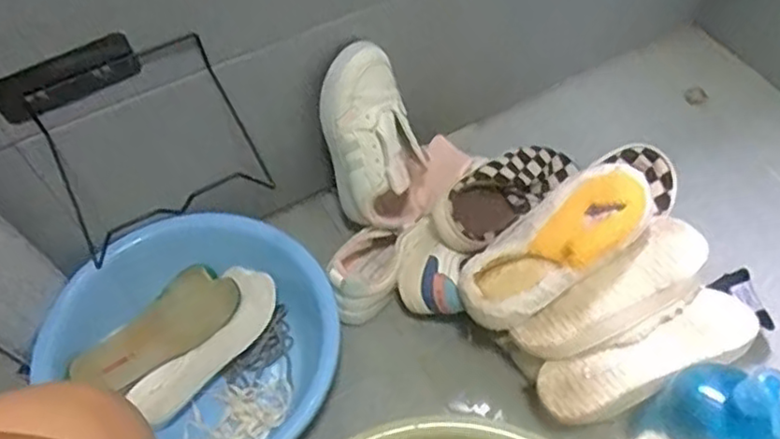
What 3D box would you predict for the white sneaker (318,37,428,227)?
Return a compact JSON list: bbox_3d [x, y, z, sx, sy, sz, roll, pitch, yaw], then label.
[{"bbox_3d":[-0.016,-0.092,0.804,0.111,0.227,0.106,-19,30,-10],"label":"white sneaker"}]

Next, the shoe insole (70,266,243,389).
[{"bbox_3d":[-0.282,0.136,0.820,0.086,0.018,0.202,40,67,23],"label":"shoe insole"}]

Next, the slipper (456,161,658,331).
[{"bbox_3d":[0.184,0.021,0.738,0.249,0.081,0.108,-39,64,-5],"label":"slipper"}]

